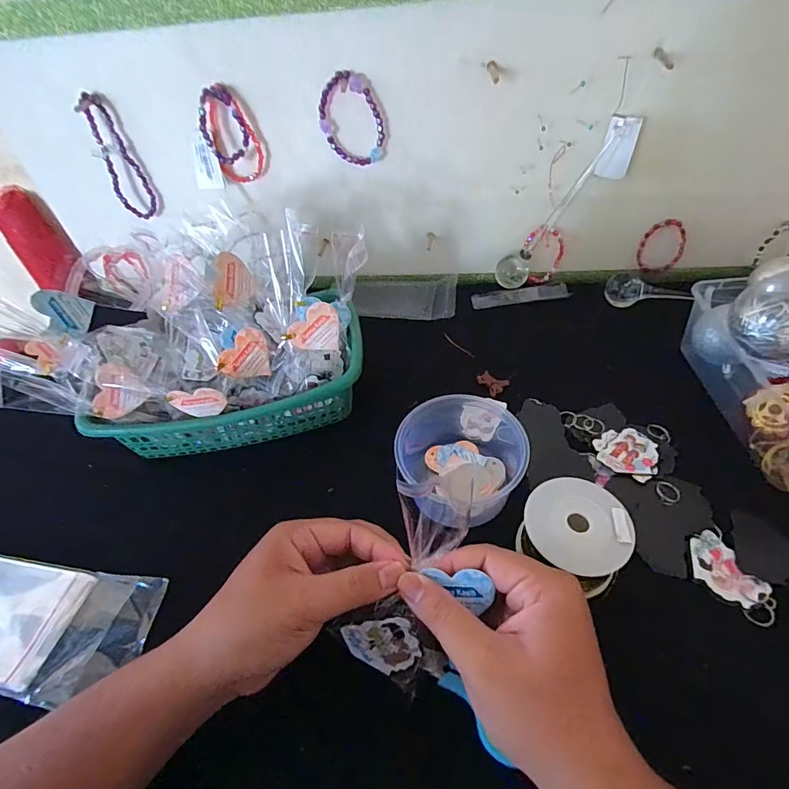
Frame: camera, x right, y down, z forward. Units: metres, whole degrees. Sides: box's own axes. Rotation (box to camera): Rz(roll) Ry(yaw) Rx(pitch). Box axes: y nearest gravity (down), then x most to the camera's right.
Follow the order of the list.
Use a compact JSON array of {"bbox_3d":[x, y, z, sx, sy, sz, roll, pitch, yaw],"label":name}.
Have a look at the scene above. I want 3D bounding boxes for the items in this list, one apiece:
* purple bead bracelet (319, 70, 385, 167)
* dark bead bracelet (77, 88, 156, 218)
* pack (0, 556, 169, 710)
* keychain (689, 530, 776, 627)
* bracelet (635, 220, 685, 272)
[{"bbox_3d":[-0.044,-0.273,0.440,0.064,0.079,0.011,1,47,6],"label":"purple bead bracelet"},{"bbox_3d":[-0.302,-0.257,0.484,0.037,0.122,0.014,-21,49,-14],"label":"dark bead bracelet"},{"bbox_3d":[-0.292,0.163,0.322,0.243,0.022,0.082,5,48,9],"label":"pack"},{"bbox_3d":[0.229,0.125,0.301,0.033,0.004,0.060,-21,49,-14],"label":"keychain"},{"bbox_3d":[0.312,-0.173,0.513,0.050,0.061,0.008,1,47,6],"label":"bracelet"}]

